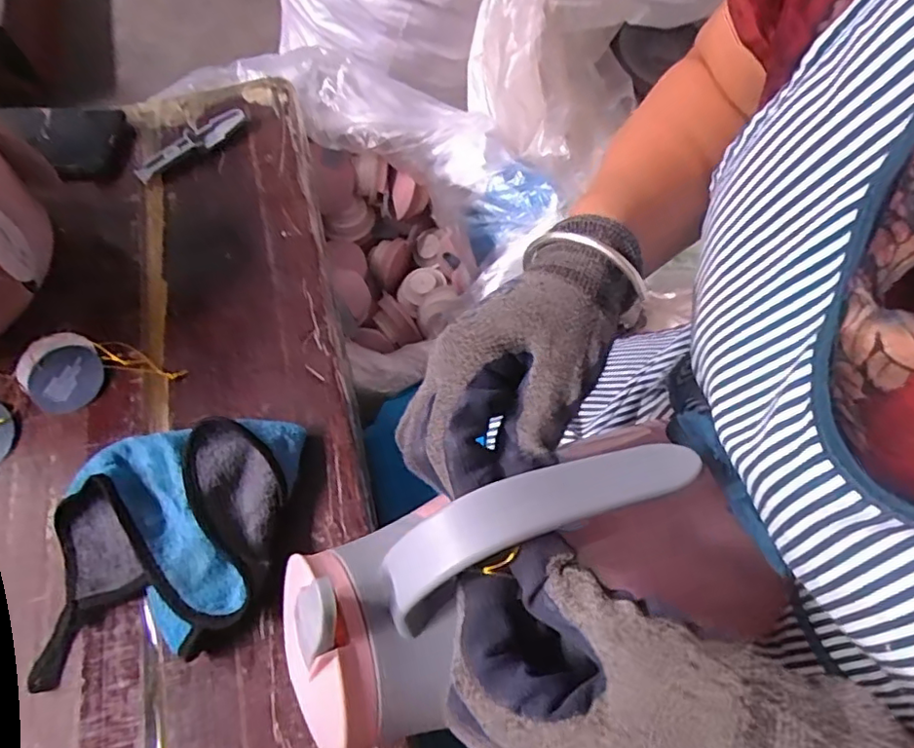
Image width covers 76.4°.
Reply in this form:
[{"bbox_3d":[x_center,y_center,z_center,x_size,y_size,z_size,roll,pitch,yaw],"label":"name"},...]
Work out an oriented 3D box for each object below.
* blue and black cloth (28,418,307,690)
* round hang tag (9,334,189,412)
[{"bbox_3d":[-0.170,0.095,0.340,0.135,0.031,0.138,0,63,2],"label":"blue and black cloth"},{"bbox_3d":[-0.256,-0.008,0.412,0.105,0.009,0.056,-18,63,-7],"label":"round hang tag"}]

